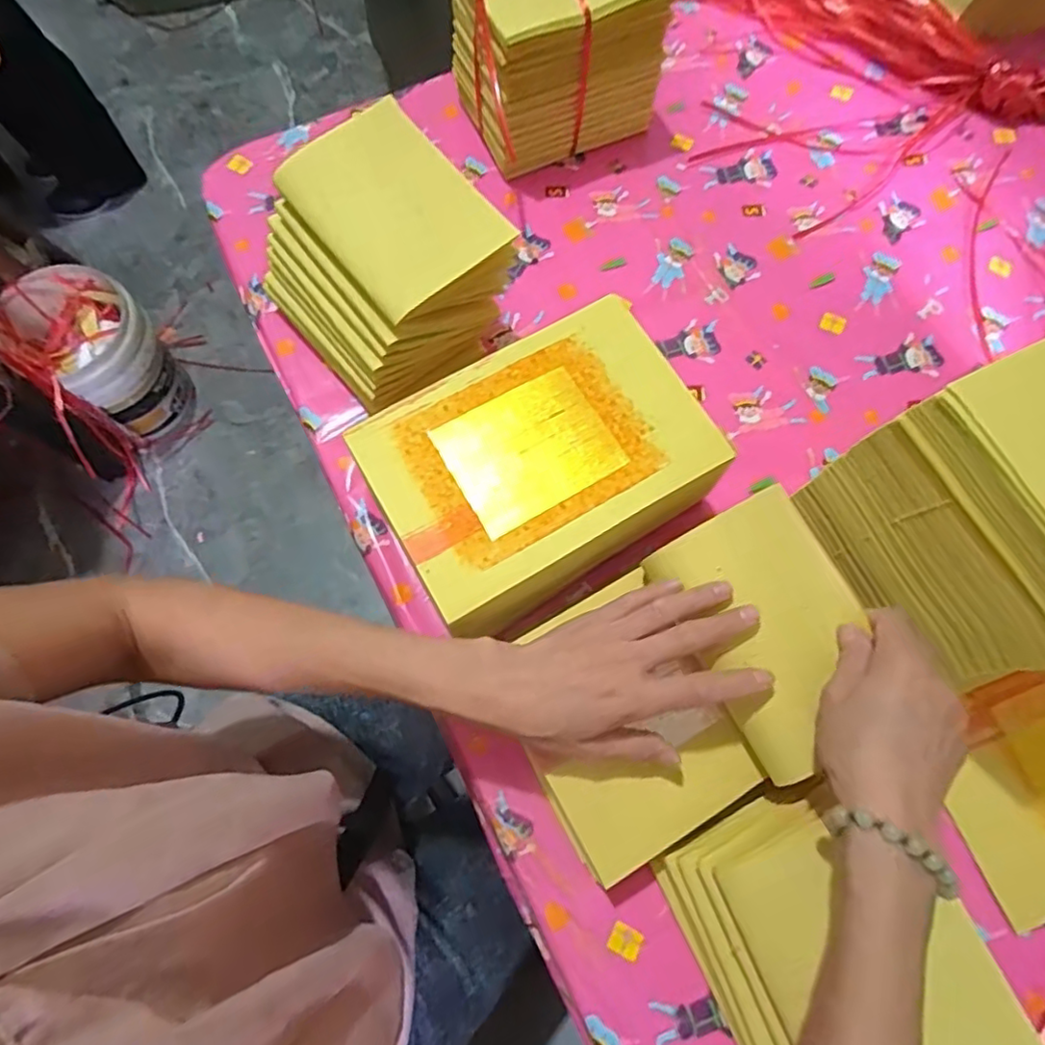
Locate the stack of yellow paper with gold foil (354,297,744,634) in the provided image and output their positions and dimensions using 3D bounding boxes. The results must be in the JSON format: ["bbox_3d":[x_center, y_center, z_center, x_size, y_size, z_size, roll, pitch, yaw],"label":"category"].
[{"bbox_3d":[0.014,-0.036,0.467,0.225,0.095,0.164,-30,76,-10],"label":"stack of yellow paper with gold foil"}]

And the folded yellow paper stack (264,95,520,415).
[{"bbox_3d":[-0.111,-0.205,0.481,0.145,0.121,0.153,-36,77,-11],"label":"folded yellow paper stack"}]

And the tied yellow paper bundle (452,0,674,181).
[{"bbox_3d":[0.031,-0.432,0.568,0.166,0.137,0.126,-20,74,-7],"label":"tied yellow paper bundle"}]

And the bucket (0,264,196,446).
[{"bbox_3d":[-0.847,-0.335,1.278,0.252,0.277,0.223,35,75,9],"label":"bucket"}]

